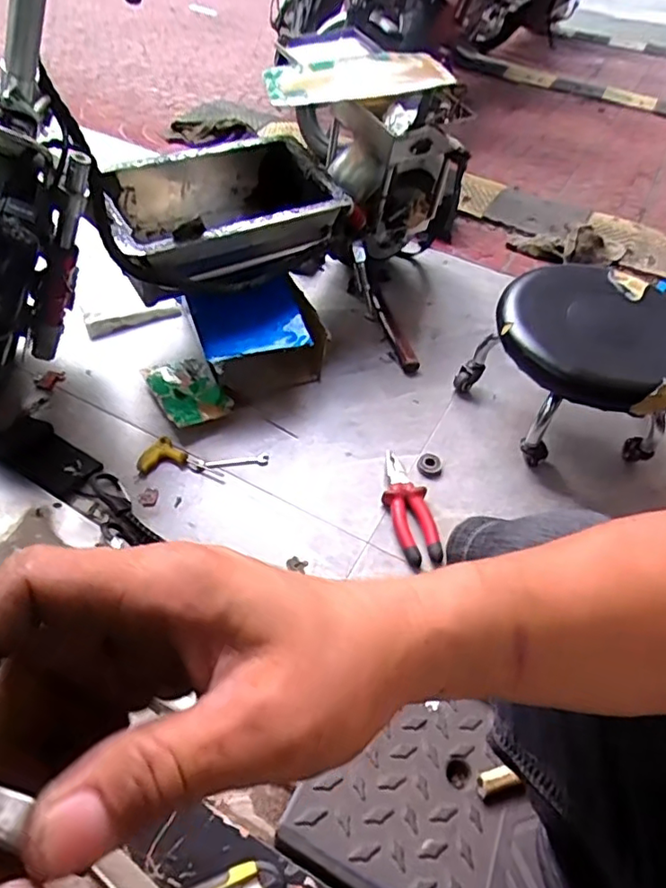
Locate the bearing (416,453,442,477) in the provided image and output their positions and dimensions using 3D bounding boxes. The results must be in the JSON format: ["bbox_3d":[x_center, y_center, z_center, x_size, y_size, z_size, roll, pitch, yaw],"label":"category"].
[{"bbox_3d":[0.157,0.036,0.961,0.039,0.011,0.042,18,51,9],"label":"bearing"}]

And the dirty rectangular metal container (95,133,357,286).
[{"bbox_3d":[-0.197,-0.383,1.010,0.407,0.125,0.260,-29,59,-27],"label":"dirty rectangular metal container"}]

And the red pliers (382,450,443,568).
[{"bbox_3d":[0.114,0.095,0.892,0.063,0.024,0.191,-9,52,-13],"label":"red pliers"}]

